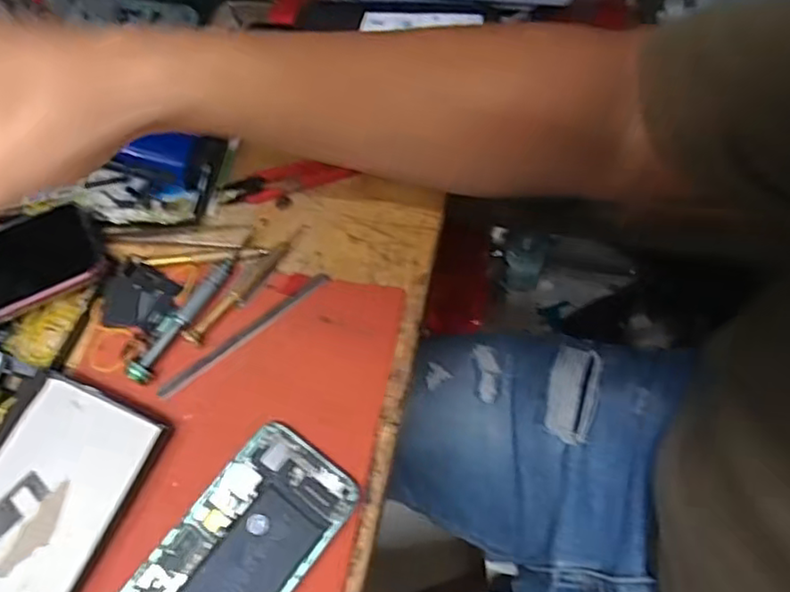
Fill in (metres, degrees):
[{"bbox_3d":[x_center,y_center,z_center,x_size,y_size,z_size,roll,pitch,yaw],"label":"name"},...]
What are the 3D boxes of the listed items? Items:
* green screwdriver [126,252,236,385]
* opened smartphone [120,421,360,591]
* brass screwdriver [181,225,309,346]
[{"bbox_3d":[-0.139,0.013,0.422,0.016,0.011,0.105,28,69,17],"label":"green screwdriver"},{"bbox_3d":[-0.091,0.147,0.351,0.073,0.008,0.148,33,71,19],"label":"opened smartphone"},{"bbox_3d":[-0.099,-0.011,0.433,0.013,0.009,0.113,33,71,19],"label":"brass screwdriver"}]

